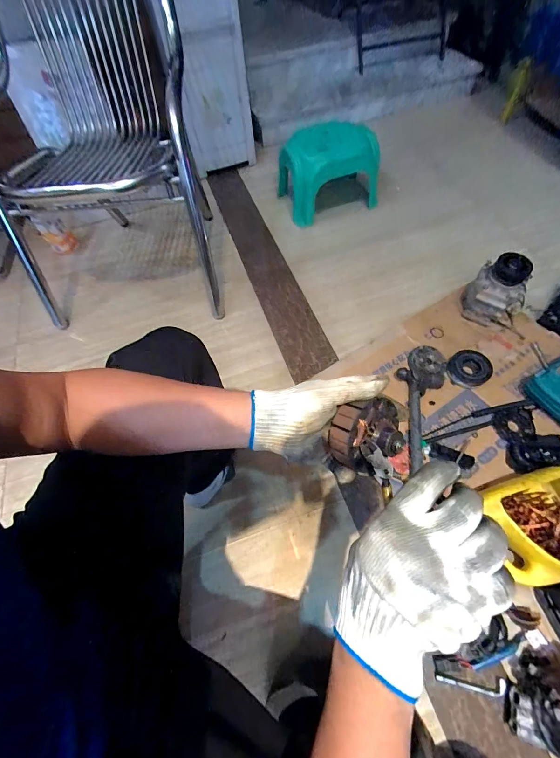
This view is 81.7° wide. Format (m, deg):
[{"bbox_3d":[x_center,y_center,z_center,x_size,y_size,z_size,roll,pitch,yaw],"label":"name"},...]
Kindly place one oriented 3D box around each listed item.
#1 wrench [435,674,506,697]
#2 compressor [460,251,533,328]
[{"bbox_3d":[0.344,0.552,0.584,0.117,0.015,0.024,0,59,4],"label":"wrench"},{"bbox_3d":[0.621,-0.253,0.922,0.156,0.185,0.116,33,66,21],"label":"compressor"}]

